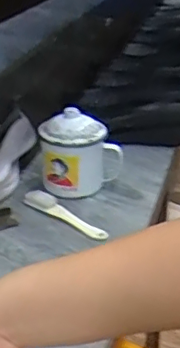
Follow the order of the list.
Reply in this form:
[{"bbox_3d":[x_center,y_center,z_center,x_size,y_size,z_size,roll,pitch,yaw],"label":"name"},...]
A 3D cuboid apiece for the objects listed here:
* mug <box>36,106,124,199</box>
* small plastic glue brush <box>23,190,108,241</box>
[{"bbox_3d":[-0.013,-0.038,0.922,0.128,0.124,0.110,2,26,3],"label":"mug"},{"bbox_3d":[-0.035,0.057,0.845,0.157,0.022,0.031,21,33,37],"label":"small plastic glue brush"}]

